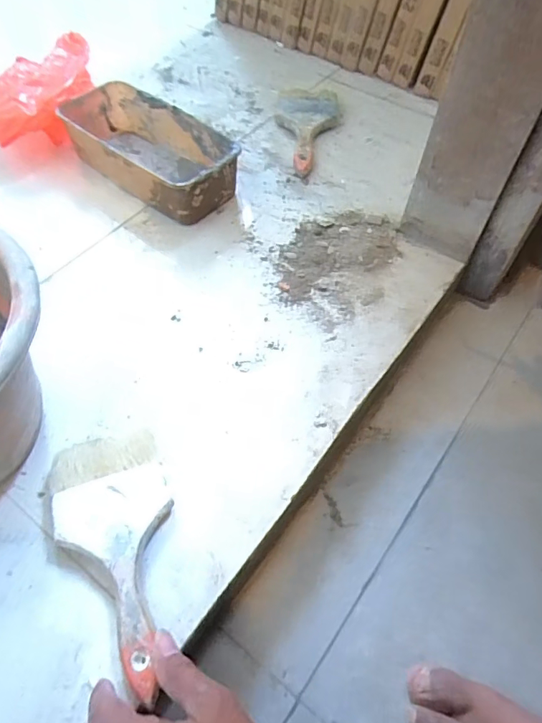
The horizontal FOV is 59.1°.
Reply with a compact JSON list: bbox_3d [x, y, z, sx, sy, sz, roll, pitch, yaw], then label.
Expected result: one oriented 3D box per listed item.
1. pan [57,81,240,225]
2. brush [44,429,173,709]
[{"bbox_3d":[-0.167,-0.288,0.654,0.264,0.068,0.119,37,63,21],"label":"pan"},{"bbox_3d":[-0.122,0.153,0.384,0.093,0.012,0.200,-15,60,-11],"label":"brush"}]

